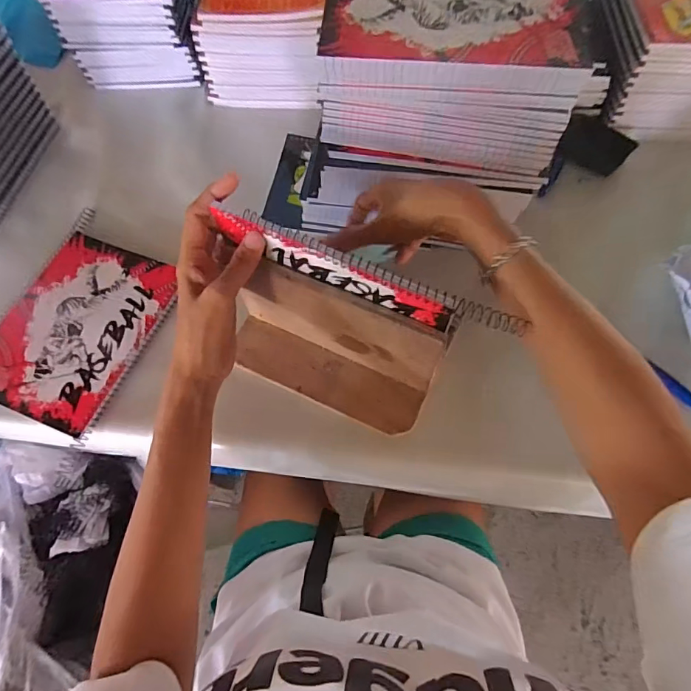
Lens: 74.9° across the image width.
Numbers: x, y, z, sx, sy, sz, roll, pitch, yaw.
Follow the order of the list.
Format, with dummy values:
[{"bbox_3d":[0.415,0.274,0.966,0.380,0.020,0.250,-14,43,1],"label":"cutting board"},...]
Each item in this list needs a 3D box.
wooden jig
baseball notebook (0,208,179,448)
[{"bbox_3d":[-0.019,0.002,0.393,0.192,0.111,0.062,23,68,11],"label":"wooden jig"},{"bbox_3d":[-0.279,-0.025,0.471,0.159,0.009,0.202,22,68,10],"label":"baseball notebook"}]

